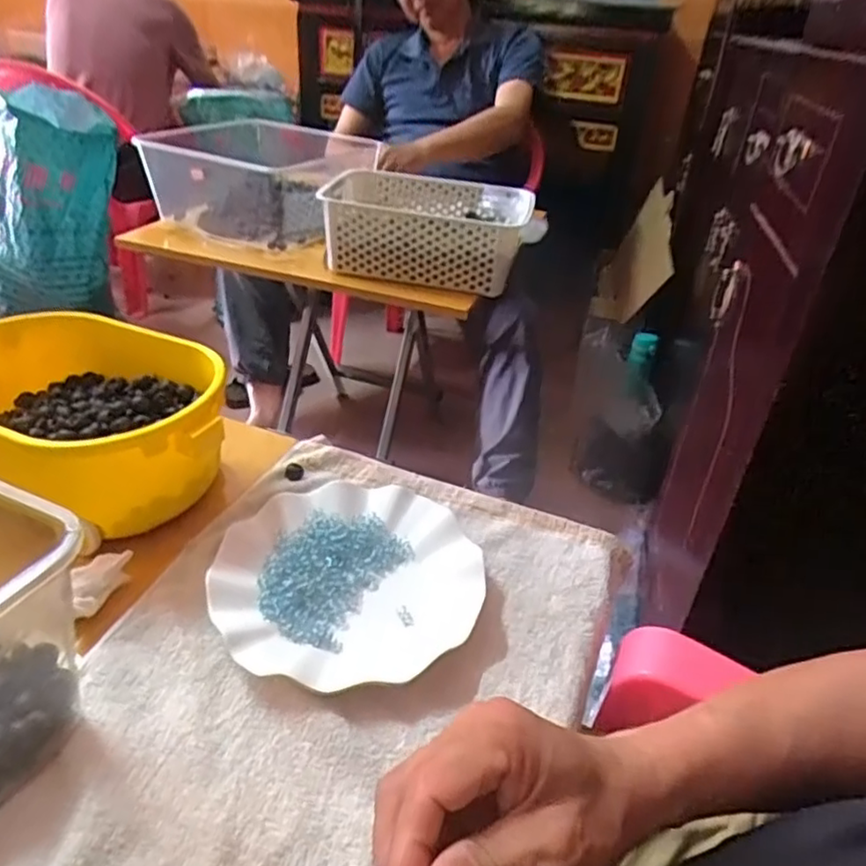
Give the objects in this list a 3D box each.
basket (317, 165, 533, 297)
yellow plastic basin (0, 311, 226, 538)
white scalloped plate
[{"bbox_3d":[-0.015,-0.317,1.027,0.310,0.109,0.208,10,34,8],"label":"basket"},{"bbox_3d":[-0.274,-0.005,0.521,0.234,0.104,0.171,23,38,26],"label":"yellow plastic basin"},{"bbox_3d":[-0.060,0.097,0.467,0.176,0.025,0.163,3,34,-2],"label":"white scalloped plate"}]

